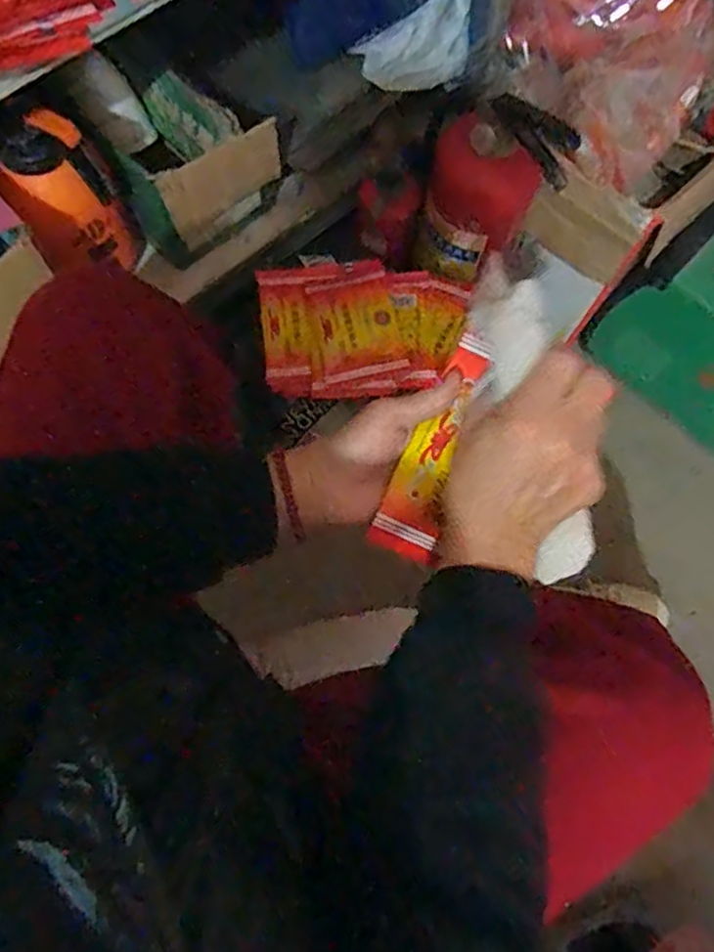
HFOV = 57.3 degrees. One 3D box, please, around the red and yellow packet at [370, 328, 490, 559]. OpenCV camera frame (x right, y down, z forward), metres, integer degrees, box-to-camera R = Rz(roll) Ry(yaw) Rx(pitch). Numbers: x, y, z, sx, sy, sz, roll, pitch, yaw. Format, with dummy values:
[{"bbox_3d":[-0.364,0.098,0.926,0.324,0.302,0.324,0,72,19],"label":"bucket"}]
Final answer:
[{"bbox_3d":[0.051,-0.017,0.405,0.039,0.015,0.138,21,93,5],"label":"red and yellow packet"}]

